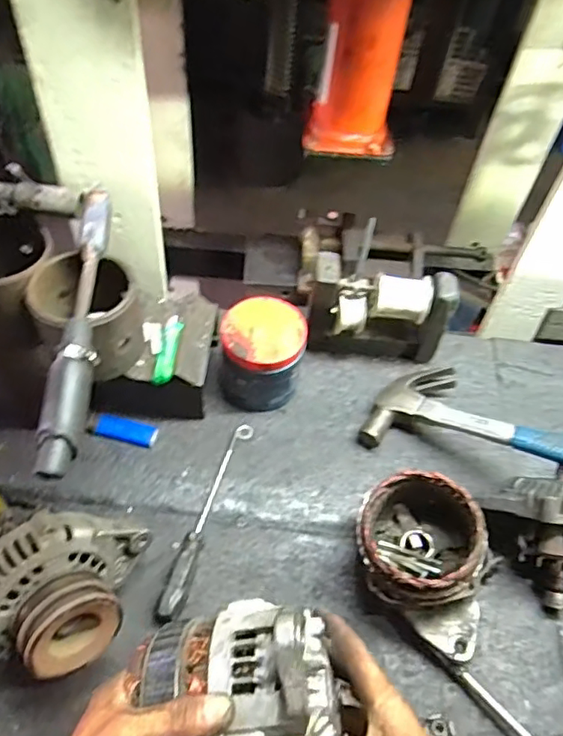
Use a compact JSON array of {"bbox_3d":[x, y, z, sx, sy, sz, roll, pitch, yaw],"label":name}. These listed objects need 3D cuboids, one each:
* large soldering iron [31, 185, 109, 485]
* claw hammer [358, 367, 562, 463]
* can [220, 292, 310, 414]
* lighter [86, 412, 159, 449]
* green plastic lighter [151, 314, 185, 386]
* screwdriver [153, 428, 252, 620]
[{"bbox_3d":[-0.154,-0.042,0.452,0.030,0.025,0.262,0,54,-5],"label":"large soldering iron"},{"bbox_3d":[0.248,0.071,0.599,0.326,0.028,0.120,15,50,38],"label":"claw hammer"},{"bbox_3d":[-0.023,-0.010,0.669,0.091,0.106,0.091,3,54,-3],"label":"can"},{"bbox_3d":[-0.179,0.068,0.658,0.074,0.015,0.026,12,54,3],"label":"lighter"},{"bbox_3d":[-0.121,-0.023,0.633,0.021,0.012,0.090,7,54,0],"label":"green plastic lighter"},{"bbox_3d":[-0.074,0.149,0.604,0.024,0.022,0.226,18,55,7],"label":"screwdriver"}]

